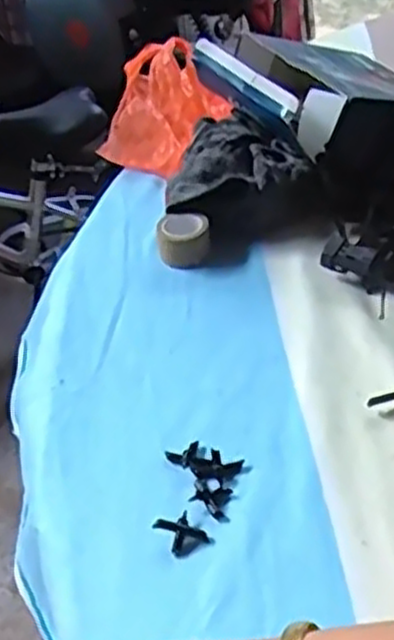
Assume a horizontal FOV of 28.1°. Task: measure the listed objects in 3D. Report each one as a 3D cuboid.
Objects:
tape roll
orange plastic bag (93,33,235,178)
[{"bbox_3d":[-0.010,-0.058,0.559,0.036,0.025,0.036,-10,41,-2],"label":"tape roll"},{"bbox_3d":[-0.025,-0.187,0.687,0.104,0.058,0.143,3,42,13],"label":"orange plastic bag"}]

